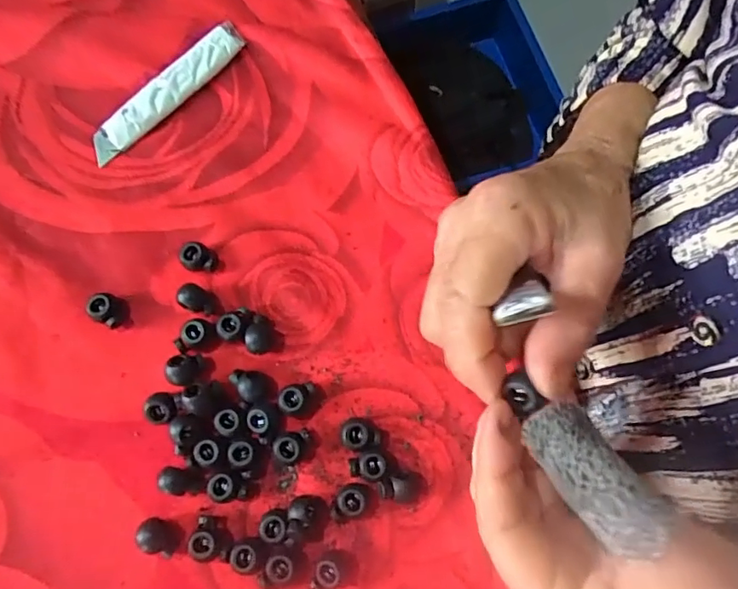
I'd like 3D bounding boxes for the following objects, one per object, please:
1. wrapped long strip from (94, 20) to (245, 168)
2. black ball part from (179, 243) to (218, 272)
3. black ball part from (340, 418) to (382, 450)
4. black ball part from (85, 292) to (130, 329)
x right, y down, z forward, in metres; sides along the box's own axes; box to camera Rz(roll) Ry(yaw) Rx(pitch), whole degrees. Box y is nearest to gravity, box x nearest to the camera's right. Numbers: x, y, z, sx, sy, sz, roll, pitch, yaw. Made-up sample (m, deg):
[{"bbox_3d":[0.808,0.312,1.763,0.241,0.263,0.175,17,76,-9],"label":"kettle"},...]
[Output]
[{"bbox_3d":[-0.117,-0.118,0.301,0.107,0.012,0.019,-43,75,-9],"label":"wrapped long strip"},{"bbox_3d":[-0.089,-0.019,0.274,0.018,0.010,0.014,20,75,10],"label":"black ball part"},{"bbox_3d":[-0.004,0.067,0.251,0.019,0.009,0.014,-6,72,2],"label":"black ball part"},{"bbox_3d":[-0.133,0.007,0.267,0.017,0.012,0.015,30,77,12],"label":"black ball part"}]

